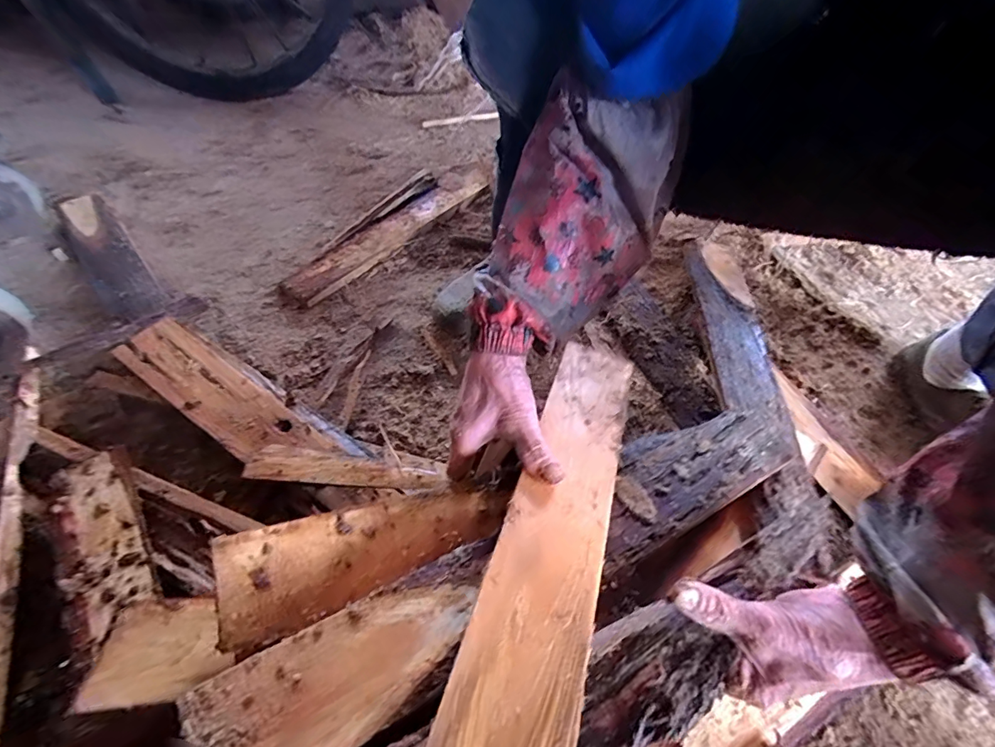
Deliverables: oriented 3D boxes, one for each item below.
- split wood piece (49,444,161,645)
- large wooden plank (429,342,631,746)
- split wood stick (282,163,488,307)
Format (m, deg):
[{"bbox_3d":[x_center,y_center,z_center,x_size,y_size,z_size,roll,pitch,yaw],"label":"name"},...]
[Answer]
[{"bbox_3d":[-0.355,0.145,0.419,0.066,0.028,0.180,-33,56,-23],"label":"split wood piece"},{"bbox_3d":[0.035,0.123,0.310,0.070,0.009,0.469,13,40,13],"label":"large wooden plank"},{"bbox_3d":[-0.175,-0.270,0.835,0.088,0.025,0.460,28,55,24],"label":"split wood stick"}]

